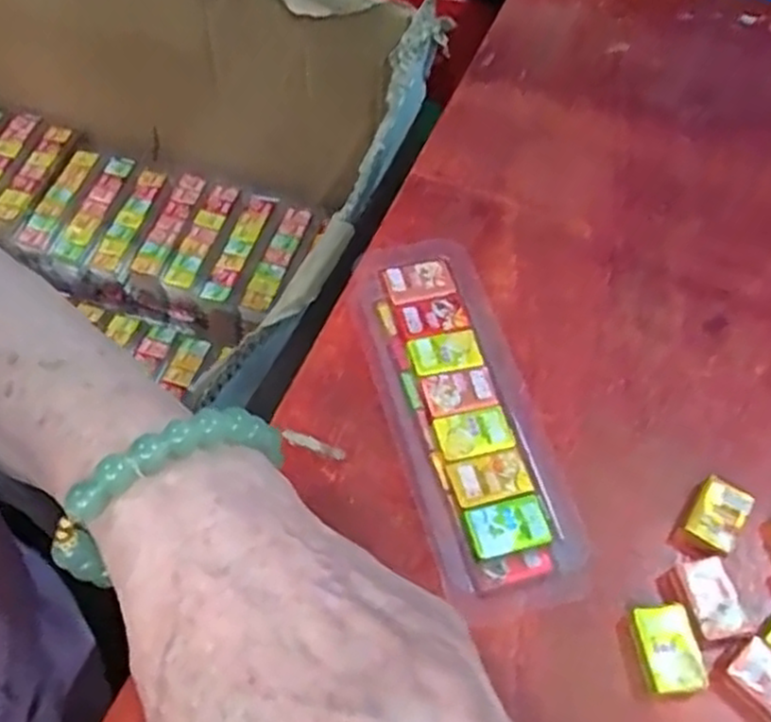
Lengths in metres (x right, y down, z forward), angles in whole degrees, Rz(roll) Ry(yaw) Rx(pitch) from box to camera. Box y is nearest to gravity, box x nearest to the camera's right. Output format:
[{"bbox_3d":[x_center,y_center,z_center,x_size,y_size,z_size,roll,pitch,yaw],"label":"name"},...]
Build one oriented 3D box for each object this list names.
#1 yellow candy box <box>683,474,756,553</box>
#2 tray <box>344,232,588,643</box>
[{"bbox_3d":[0.113,0.052,0.259,0.017,0.008,0.026,30,59,18],"label":"yellow candy box"},{"bbox_3d":[0.023,0.015,0.276,0.049,0.023,0.155,-12,56,-10],"label":"tray"}]

